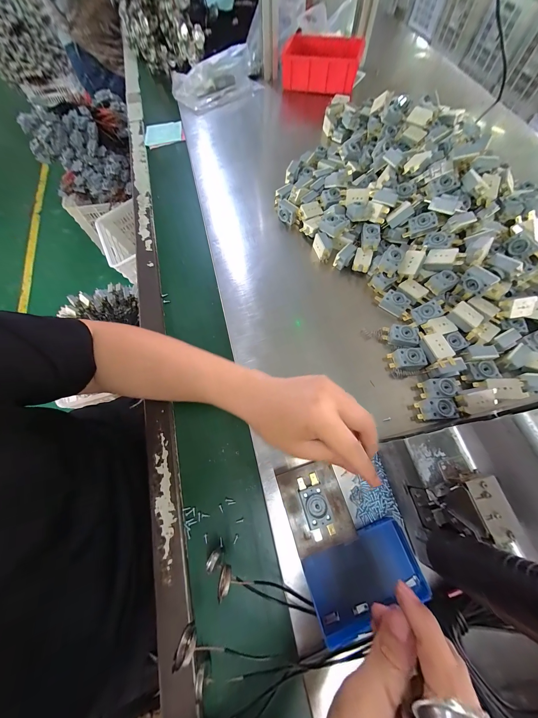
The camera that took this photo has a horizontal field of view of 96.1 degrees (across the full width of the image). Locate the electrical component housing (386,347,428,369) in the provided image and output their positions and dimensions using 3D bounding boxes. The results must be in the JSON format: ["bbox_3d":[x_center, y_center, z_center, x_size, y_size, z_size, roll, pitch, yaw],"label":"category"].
[{"bbox_3d":[0.195,0.000,0.340,0.047,0.013,0.029,-4,68,0],"label":"electrical component housing"}]

